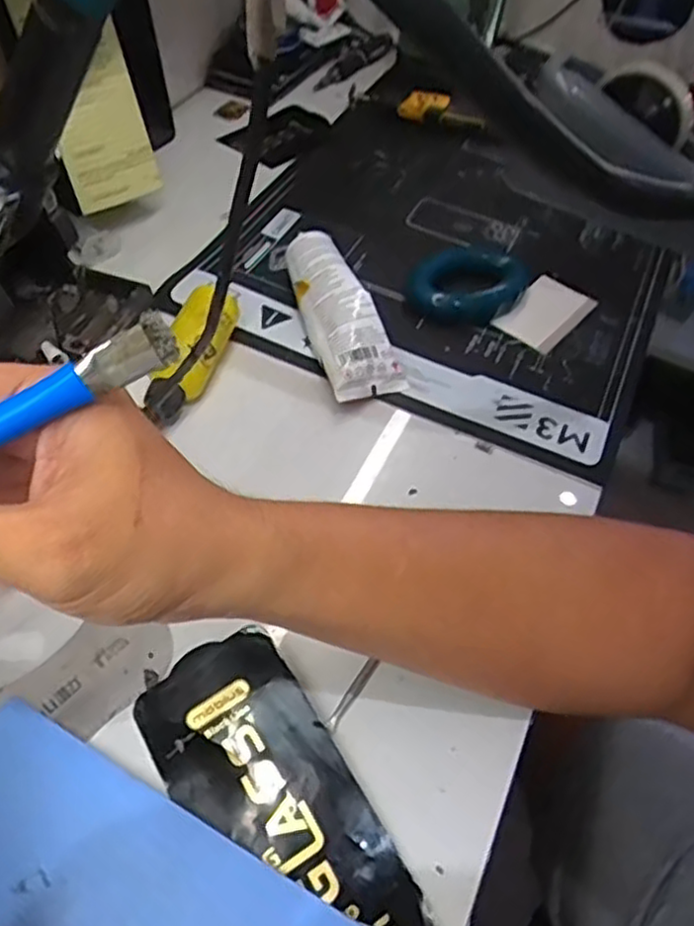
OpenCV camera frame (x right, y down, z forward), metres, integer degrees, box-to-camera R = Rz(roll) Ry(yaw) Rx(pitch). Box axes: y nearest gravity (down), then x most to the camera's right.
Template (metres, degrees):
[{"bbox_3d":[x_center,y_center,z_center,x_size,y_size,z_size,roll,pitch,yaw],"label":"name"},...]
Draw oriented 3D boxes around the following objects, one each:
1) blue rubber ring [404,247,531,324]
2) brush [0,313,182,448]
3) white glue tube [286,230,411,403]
[{"bbox_3d":[0.093,-0.136,0.533,0.072,0.017,0.082,41,59,22],"label":"blue rubber ring"},{"bbox_3d":[-0.115,-0.008,0.219,0.136,0.012,0.010,-31,58,-11],"label":"brush"},{"bbox_3d":[-0.003,-0.108,0.498,0.054,0.038,0.149,-10,54,-17],"label":"white glue tube"}]

